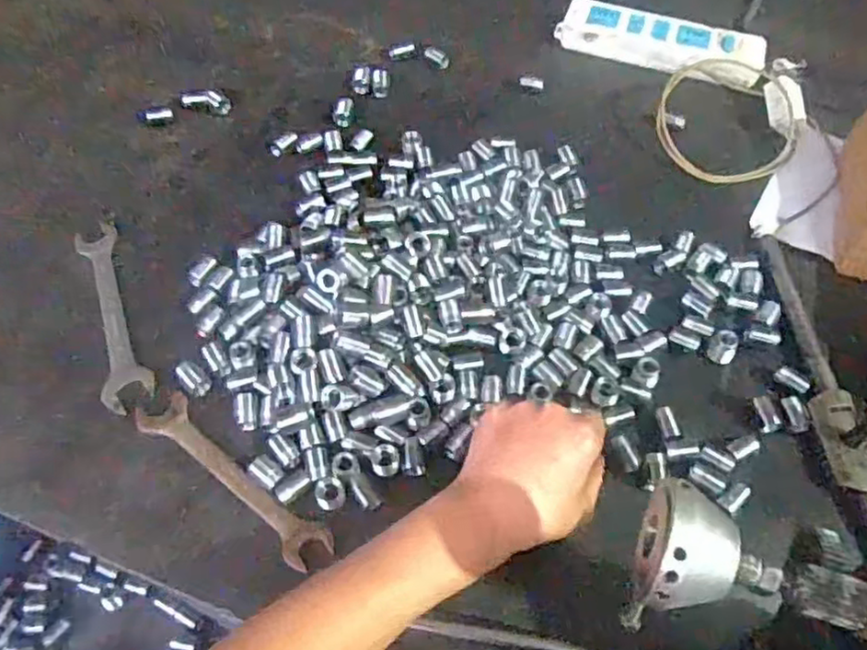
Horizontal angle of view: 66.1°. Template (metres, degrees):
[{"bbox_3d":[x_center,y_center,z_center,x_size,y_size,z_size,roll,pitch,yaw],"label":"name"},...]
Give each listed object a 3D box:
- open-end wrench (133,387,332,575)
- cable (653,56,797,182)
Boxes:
[{"bbox_3d":[-0.136,0.103,0.455,0.165,0.009,0.033,34,63,18],"label":"open-end wrench"},{"bbox_3d":[0.279,-0.200,0.635,0.126,0.033,0.130,20,59,11],"label":"cable"}]

